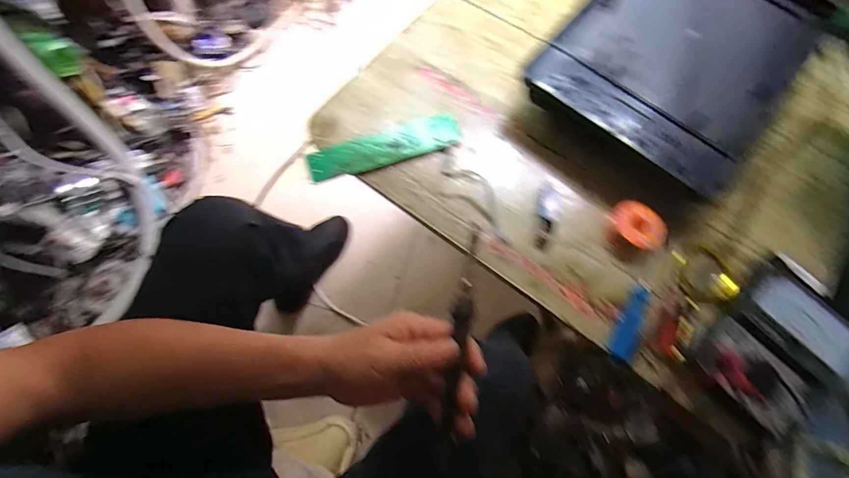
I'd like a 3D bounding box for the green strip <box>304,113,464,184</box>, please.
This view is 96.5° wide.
[{"bbox_3d":[-0.051,-0.123,0.503,0.203,0.010,0.053,-18,71,-9],"label":"green strip"}]

